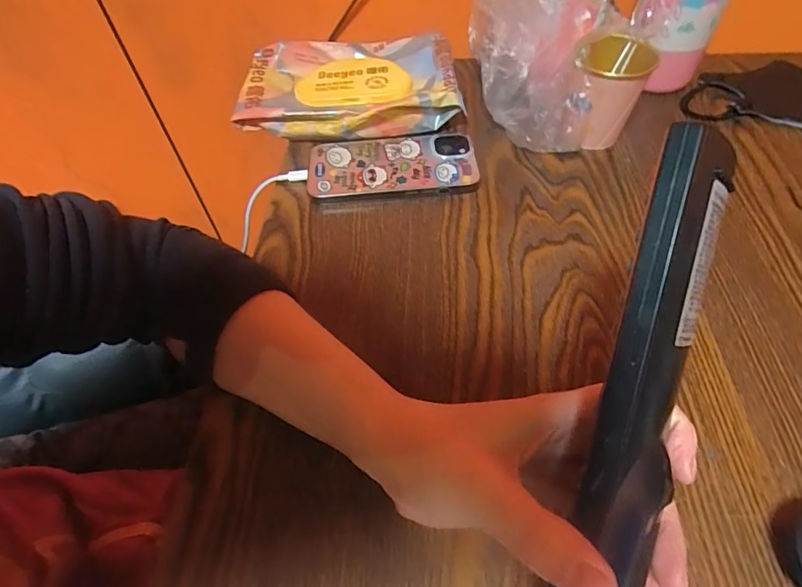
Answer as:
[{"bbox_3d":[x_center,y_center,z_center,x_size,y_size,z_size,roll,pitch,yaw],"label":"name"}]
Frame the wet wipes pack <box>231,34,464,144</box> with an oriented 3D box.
[{"bbox_3d":[-0.056,-0.204,0.461,0.209,0.048,0.131,-8,54,-2],"label":"wet wipes pack"}]

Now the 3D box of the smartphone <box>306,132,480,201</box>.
[{"bbox_3d":[-0.008,-0.116,0.414,0.147,0.014,0.079,-4,54,1],"label":"smartphone"}]

